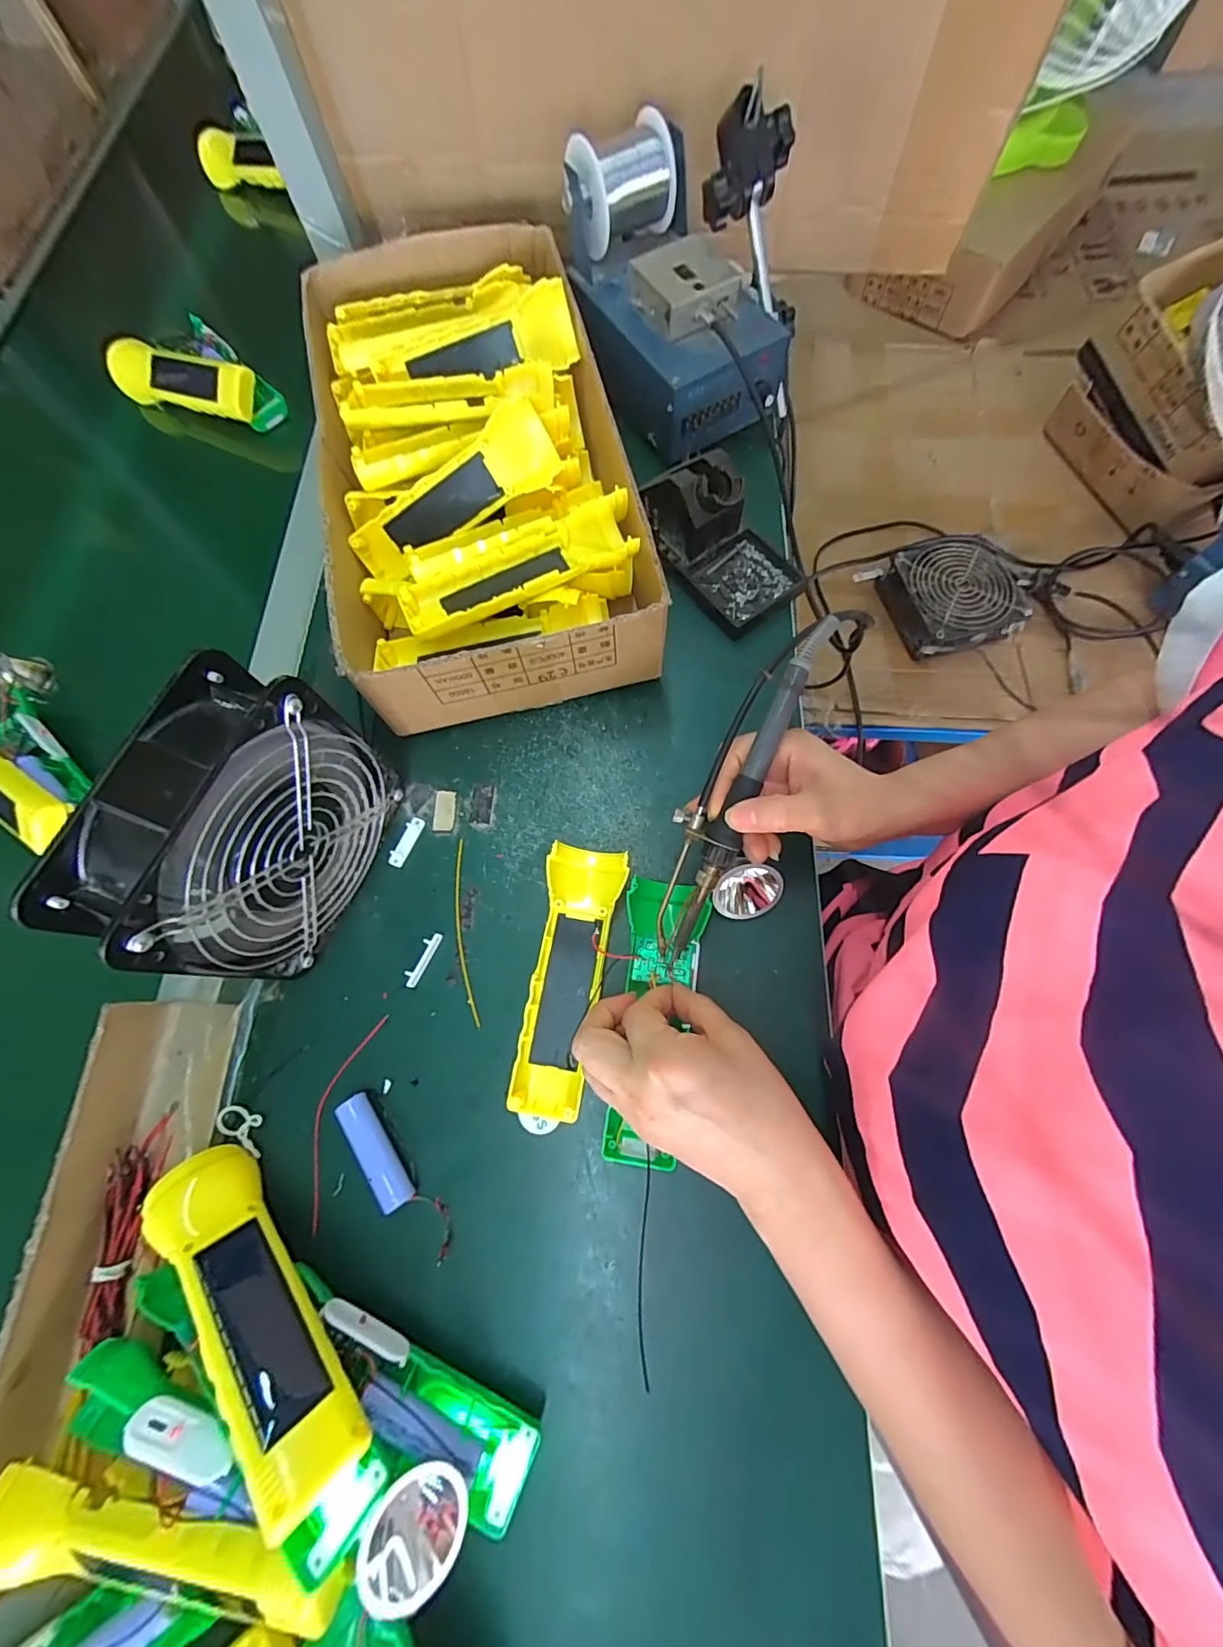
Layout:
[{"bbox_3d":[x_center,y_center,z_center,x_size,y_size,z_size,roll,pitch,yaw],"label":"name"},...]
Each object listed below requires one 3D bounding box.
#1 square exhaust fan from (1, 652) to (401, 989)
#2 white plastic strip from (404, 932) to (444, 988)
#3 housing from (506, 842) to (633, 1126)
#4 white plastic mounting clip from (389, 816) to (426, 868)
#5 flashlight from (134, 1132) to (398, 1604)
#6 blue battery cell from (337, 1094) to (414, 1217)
[{"bbox_3d":[-0.202,0.006,0.308,0.064,0.153,0.148,21,74,9],"label":"square exhaust fan"},{"bbox_3d":[-0.125,0.090,0.355,0.010,0.006,0.037,23,74,9],"label":"white plastic strip"},{"bbox_3d":[-0.026,0.095,0.341,0.047,0.026,0.162,8,72,5],"label":"housing"},{"bbox_3d":[-0.146,0.013,0.380,0.011,0.004,0.037,22,74,9],"label":"white plastic mounting clip"},{"bbox_3d":[-0.171,0.242,0.257,0.181,0.046,0.047,39,76,26],"label":"flashlight"},{"bbox_3d":[-0.139,0.193,0.317,0.016,0.016,0.066,-33,73,-8],"label":"blue battery cell"}]

